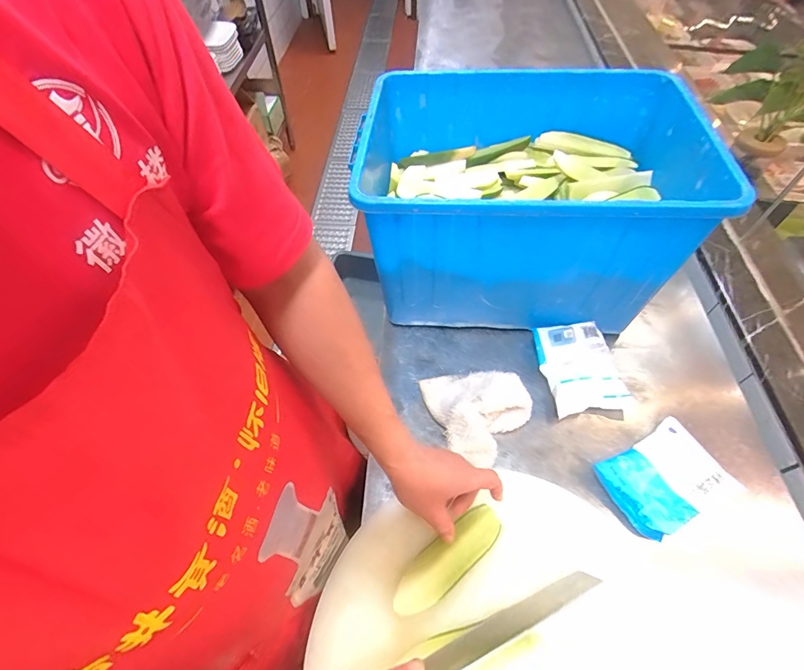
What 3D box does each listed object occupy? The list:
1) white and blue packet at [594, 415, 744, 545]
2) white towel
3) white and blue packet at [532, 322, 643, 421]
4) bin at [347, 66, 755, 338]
[{"bbox_3d":[0.370,0.201,0.564,0.164,0.041,0.117,-25,59,-15],"label":"white and blue packet"},{"bbox_3d":[0.119,0.108,0.606,0.135,0.058,0.141,-19,57,-12],"label":"white towel"},{"bbox_3d":[0.294,0.051,0.657,0.123,0.038,0.147,-7,56,-4],"label":"white and blue packet"},{"bbox_3d":[0.195,-0.222,0.668,0.491,0.254,0.349,1,56,2],"label":"bin"}]

